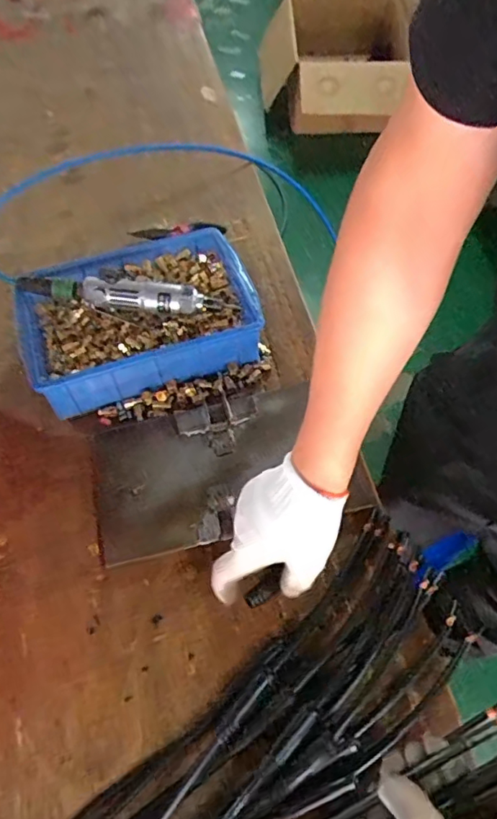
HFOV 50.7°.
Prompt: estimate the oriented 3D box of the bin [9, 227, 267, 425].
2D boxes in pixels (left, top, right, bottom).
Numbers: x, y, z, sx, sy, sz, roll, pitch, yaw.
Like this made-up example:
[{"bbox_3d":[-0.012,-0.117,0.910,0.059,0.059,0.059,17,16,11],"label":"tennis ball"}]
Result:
[{"bbox_3d":[-0.143,-0.121,0.695,0.301,0.079,0.214,-18,58,-15],"label":"bin"}]

